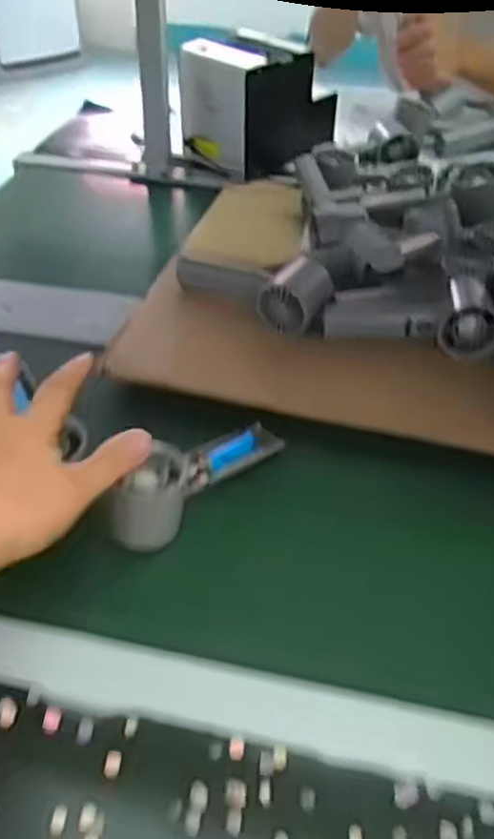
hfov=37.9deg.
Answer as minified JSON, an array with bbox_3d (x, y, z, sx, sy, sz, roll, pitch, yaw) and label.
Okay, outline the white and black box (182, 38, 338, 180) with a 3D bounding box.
[{"bbox_3d":[0.015,-0.440,1.000,0.131,0.154,0.194,31,50,30],"label":"white and black box"}]

